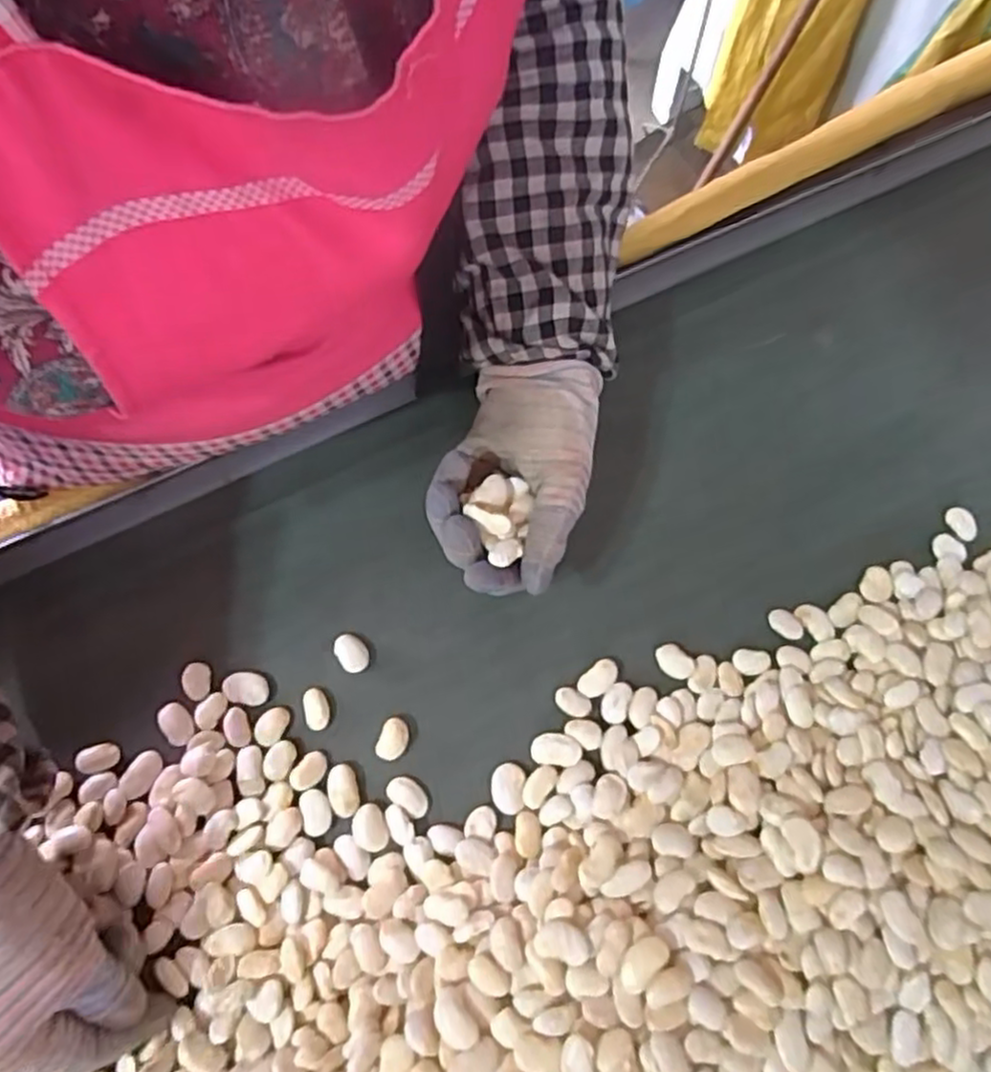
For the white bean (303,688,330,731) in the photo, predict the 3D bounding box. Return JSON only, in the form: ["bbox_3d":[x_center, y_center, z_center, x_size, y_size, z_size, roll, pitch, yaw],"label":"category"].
[{"bbox_3d":[-0.108,0.103,0.420,0.015,0.004,0.025,-12,74,-4],"label":"white bean"}]

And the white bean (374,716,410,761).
[{"bbox_3d":[-0.061,0.121,0.419,0.017,0.006,0.024,20,74,6],"label":"white bean"}]

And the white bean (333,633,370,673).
[{"bbox_3d":[-0.088,0.071,0.429,0.018,0.004,0.025,-33,76,-9],"label":"white bean"}]

